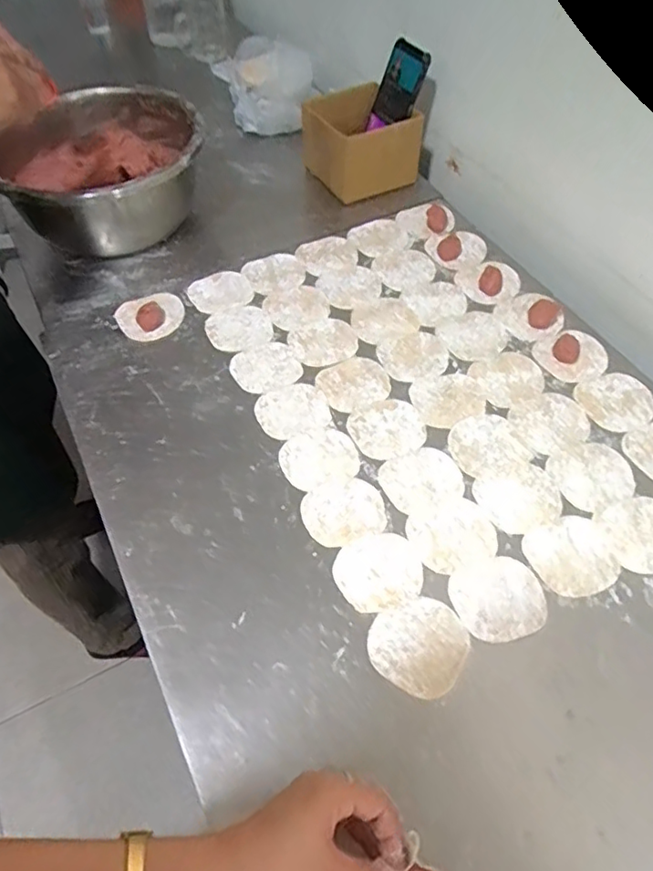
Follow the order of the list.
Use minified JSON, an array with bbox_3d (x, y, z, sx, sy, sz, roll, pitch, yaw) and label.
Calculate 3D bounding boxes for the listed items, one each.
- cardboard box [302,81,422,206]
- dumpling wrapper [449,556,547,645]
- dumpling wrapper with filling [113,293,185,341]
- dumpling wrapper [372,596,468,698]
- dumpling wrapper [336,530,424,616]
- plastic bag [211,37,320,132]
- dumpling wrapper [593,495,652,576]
[{"bbox_3d":[0.049,-0.441,0.894,0.130,0.094,0.155,-26,59,-16],"label":"cardboard box"},{"bbox_3d":[0.154,0.147,0.528,0.079,0.004,0.074,0,56,0],"label":"dumpling wrapper"},{"bbox_3d":[-0.222,-0.151,0.746,0.081,0.017,0.073,-27,60,-17],"label":"dumpling wrapper with filling"},{"bbox_3d":[0.080,0.177,0.505,0.078,0.004,0.080,0,56,0],"label":"dumpling wrapper"},{"bbox_3d":[0.048,0.125,0.544,0.078,0.004,0.071,0,56,0],"label":"dumpling wrapper"},{"bbox_3d":[-0.101,-0.580,0.987,0.157,0.126,0.147,-4,56,-2],"label":"plastic bag"},{"bbox_3d":[0.305,0.095,0.565,0.082,0.004,0.075,0,56,0],"label":"dumpling wrapper"}]

